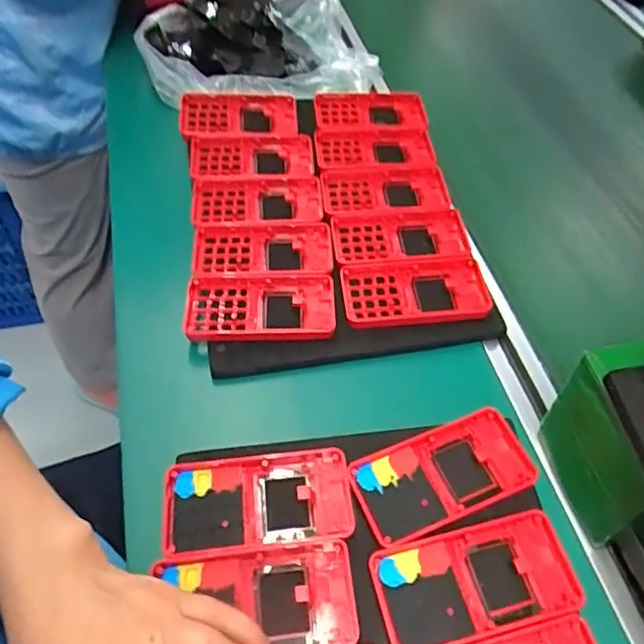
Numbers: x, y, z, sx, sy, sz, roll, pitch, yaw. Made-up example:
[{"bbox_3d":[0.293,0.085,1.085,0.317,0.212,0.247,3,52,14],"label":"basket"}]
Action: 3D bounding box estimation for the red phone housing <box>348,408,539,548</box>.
[{"bbox_3d":[0.086,0.100,0.404,0.127,0.007,0.060,-18,55,-16],"label":"red phone housing"}]

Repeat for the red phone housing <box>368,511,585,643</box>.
[{"bbox_3d":[0.094,0.156,0.359,0.121,0.007,0.060,-9,53,-11],"label":"red phone housing"}]

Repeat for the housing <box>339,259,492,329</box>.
[{"bbox_3d":[0.080,-0.024,0.510,0.123,0.015,0.063,-3,52,-6],"label":"housing"}]

